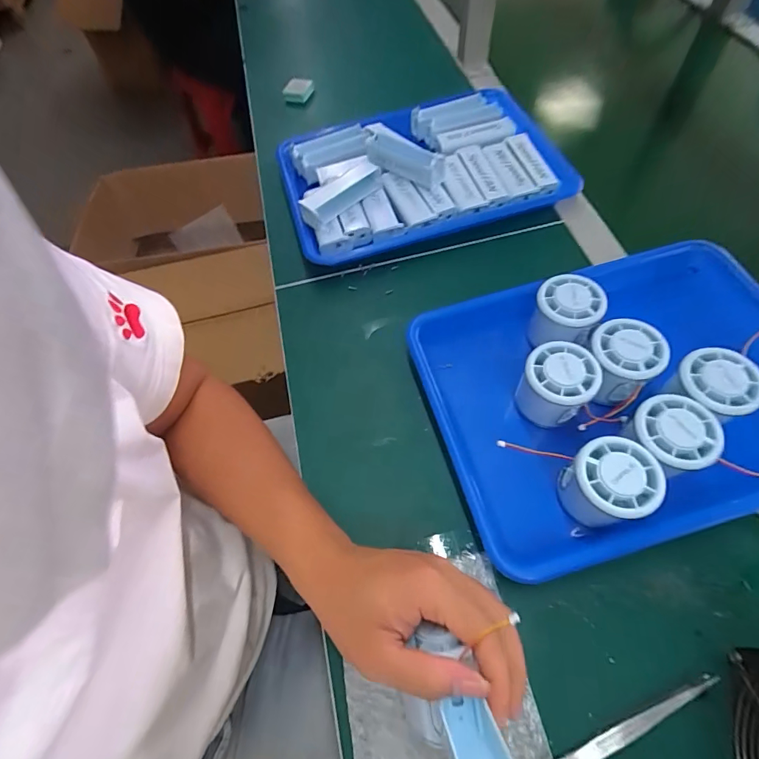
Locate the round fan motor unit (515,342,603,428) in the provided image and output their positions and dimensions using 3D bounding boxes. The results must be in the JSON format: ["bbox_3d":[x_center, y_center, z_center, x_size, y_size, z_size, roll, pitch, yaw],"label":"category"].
[{"bbox_3d":[0.148,0.007,0.365,0.054,0.060,0.056,-2,60,3],"label":"round fan motor unit"}]

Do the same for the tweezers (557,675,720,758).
[{"bbox_3d":[0.157,0.225,0.271,0.137,0.013,0.011,-22,61,-8],"label":"tweezers"}]

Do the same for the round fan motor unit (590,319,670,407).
[{"bbox_3d":[0.206,-0.013,0.371,0.057,0.057,0.059,3,61,6],"label":"round fan motor unit"}]

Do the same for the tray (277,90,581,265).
[{"bbox_3d":[0.047,-0.277,0.549,0.341,0.055,0.248,-16,61,-5],"label":"tray"}]

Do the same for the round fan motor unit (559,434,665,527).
[{"bbox_3d":[0.171,0.077,0.321,0.053,0.052,0.054,-2,60,3],"label":"round fan motor unit"}]

